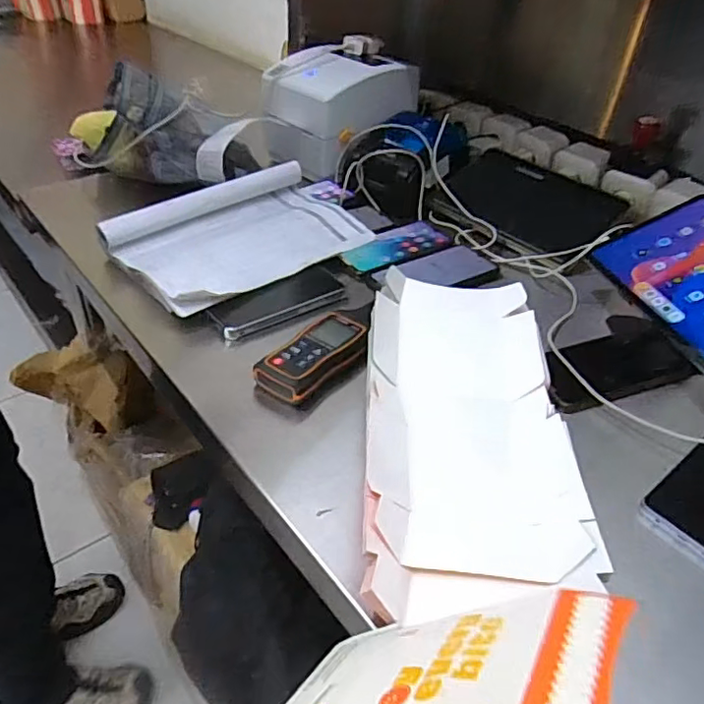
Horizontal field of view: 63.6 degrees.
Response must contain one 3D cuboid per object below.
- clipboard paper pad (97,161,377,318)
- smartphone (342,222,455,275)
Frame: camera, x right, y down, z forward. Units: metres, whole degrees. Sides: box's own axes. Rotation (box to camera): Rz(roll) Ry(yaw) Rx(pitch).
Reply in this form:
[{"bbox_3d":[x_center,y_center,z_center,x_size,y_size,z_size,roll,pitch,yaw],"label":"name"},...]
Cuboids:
[{"bbox_3d":[-0.135,-0.156,0.724,0.297,0.043,0.190,-29,49,-35],"label":"clipboard paper pad"},{"bbox_3d":[0.057,-0.146,0.779,0.172,0.014,0.070,-25,47,-32],"label":"smartphone"}]

